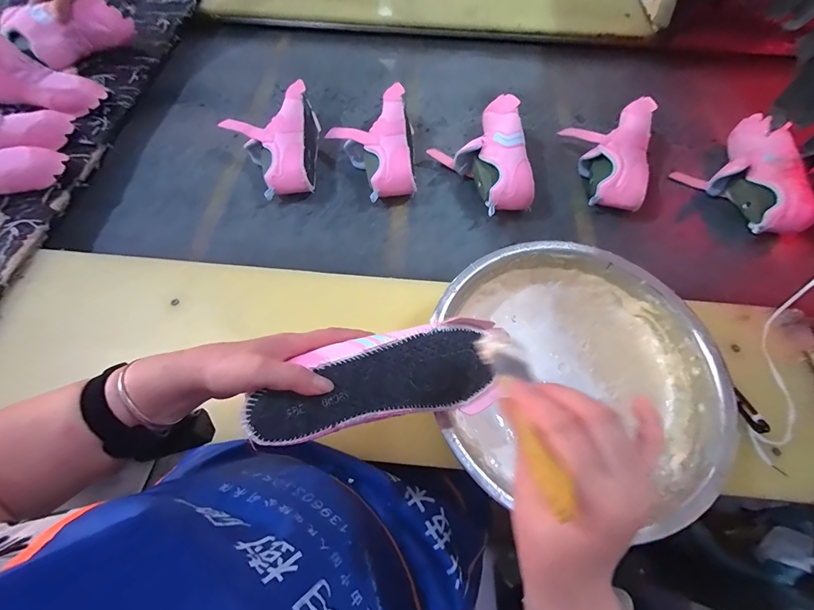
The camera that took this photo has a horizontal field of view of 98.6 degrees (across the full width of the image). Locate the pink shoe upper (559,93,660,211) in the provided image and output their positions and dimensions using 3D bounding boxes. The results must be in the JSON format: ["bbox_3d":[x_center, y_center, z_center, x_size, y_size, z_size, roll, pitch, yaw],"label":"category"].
[{"bbox_3d":[0.398,-0.315,0.714,0.150,0.084,0.260,14,66,5],"label":"pink shoe upper"}]

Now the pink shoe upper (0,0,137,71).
[{"bbox_3d":[-0.748,-0.611,0.786,0.233,0.092,0.124,-27,68,-13],"label":"pink shoe upper"}]

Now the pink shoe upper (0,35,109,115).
[{"bbox_3d":[-0.754,-0.466,0.671,0.235,0.155,0.095,17,66,7],"label":"pink shoe upper"}]

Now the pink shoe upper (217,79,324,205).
[{"bbox_3d":[-0.271,-0.326,0.709,0.162,0.086,0.239,-4,65,-3],"label":"pink shoe upper"}]

